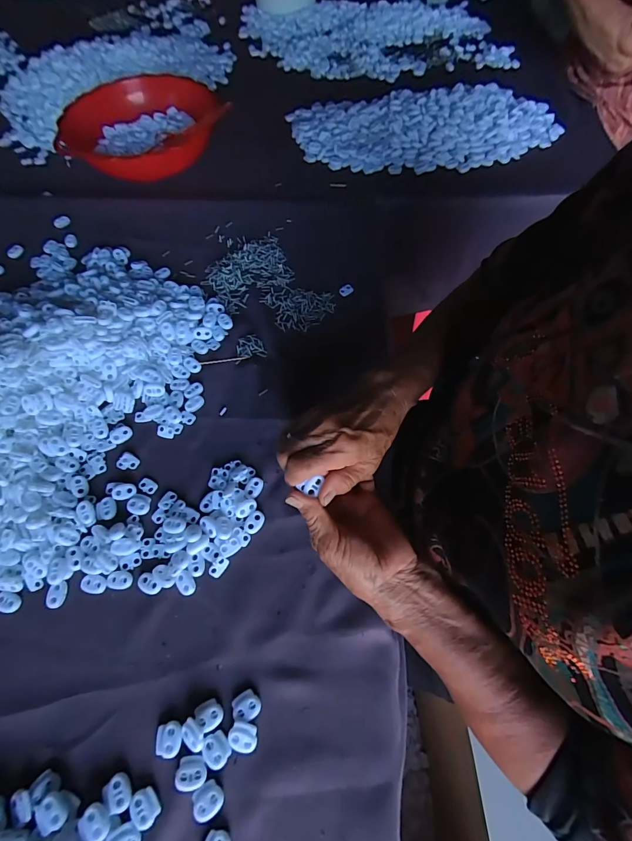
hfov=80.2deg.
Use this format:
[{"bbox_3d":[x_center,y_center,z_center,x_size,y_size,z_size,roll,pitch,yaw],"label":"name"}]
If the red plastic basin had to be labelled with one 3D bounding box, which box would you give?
[{"bbox_3d":[-0.270,-0.463,0.604,0.237,0.068,0.237,0,64,1],"label":"red plastic basin"}]

